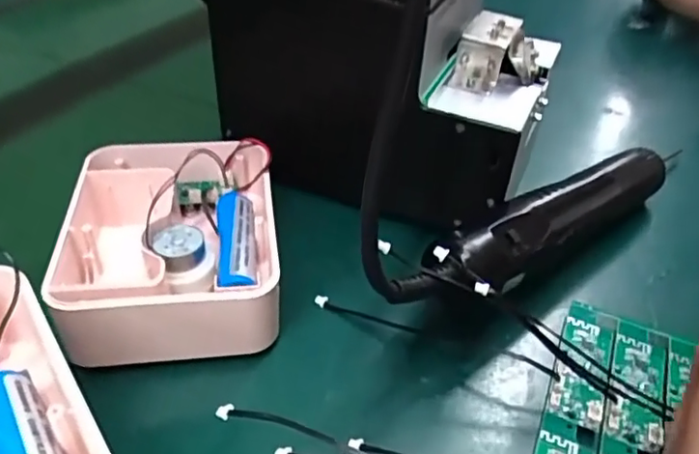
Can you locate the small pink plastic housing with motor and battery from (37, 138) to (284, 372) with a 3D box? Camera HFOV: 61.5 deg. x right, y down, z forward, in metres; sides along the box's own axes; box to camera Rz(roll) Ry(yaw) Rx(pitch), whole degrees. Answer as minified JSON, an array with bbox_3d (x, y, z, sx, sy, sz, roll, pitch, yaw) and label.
[{"bbox_3d":[-0.091,0.008,0.302,0.109,0.045,0.132,-3,40,-7],"label":"small pink plastic housing with motor and battery"}]

